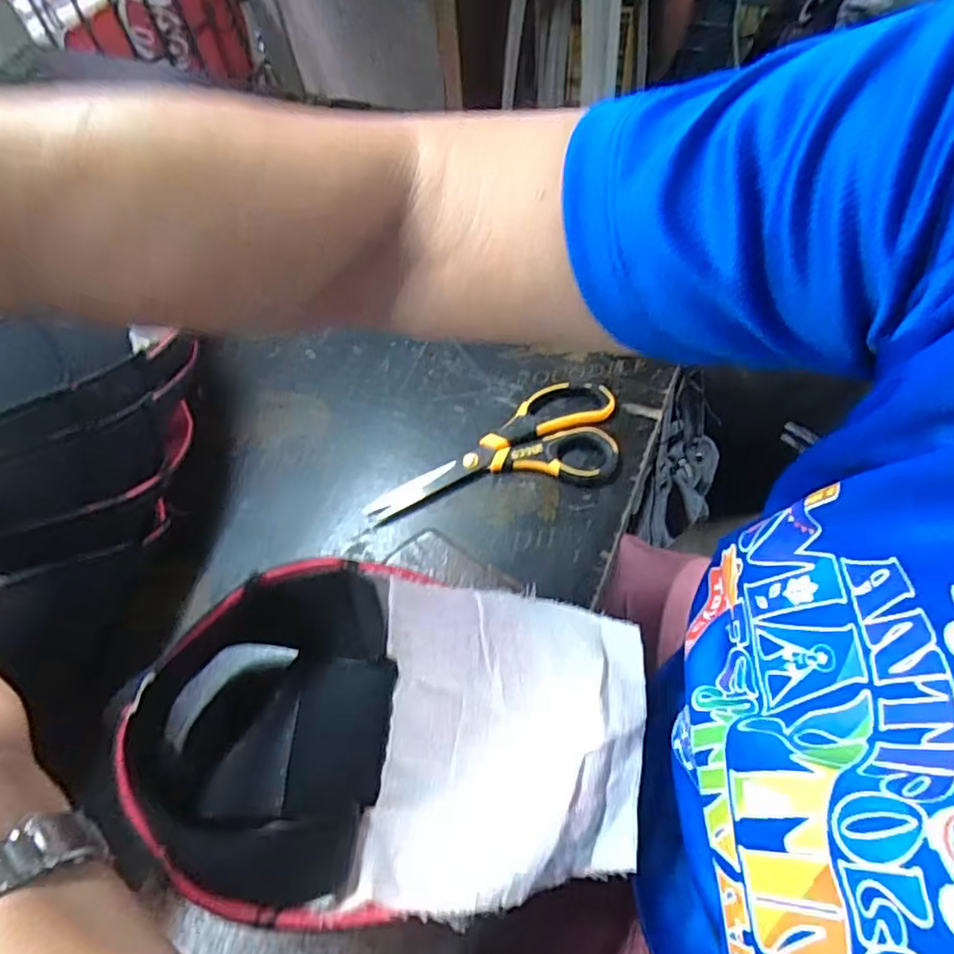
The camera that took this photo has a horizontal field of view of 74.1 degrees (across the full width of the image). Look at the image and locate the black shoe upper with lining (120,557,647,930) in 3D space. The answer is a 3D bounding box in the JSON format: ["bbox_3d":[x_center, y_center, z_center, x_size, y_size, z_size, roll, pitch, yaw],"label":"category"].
[{"bbox_3d":[-0.051,0.137,0.338,0.271,0.096,0.159,2,59,6],"label":"black shoe upper with lining"}]

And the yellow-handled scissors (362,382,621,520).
[{"bbox_3d":[0.011,-0.024,0.482,0.190,0.019,0.086,-8,58,0],"label":"yellow-handled scissors"}]

